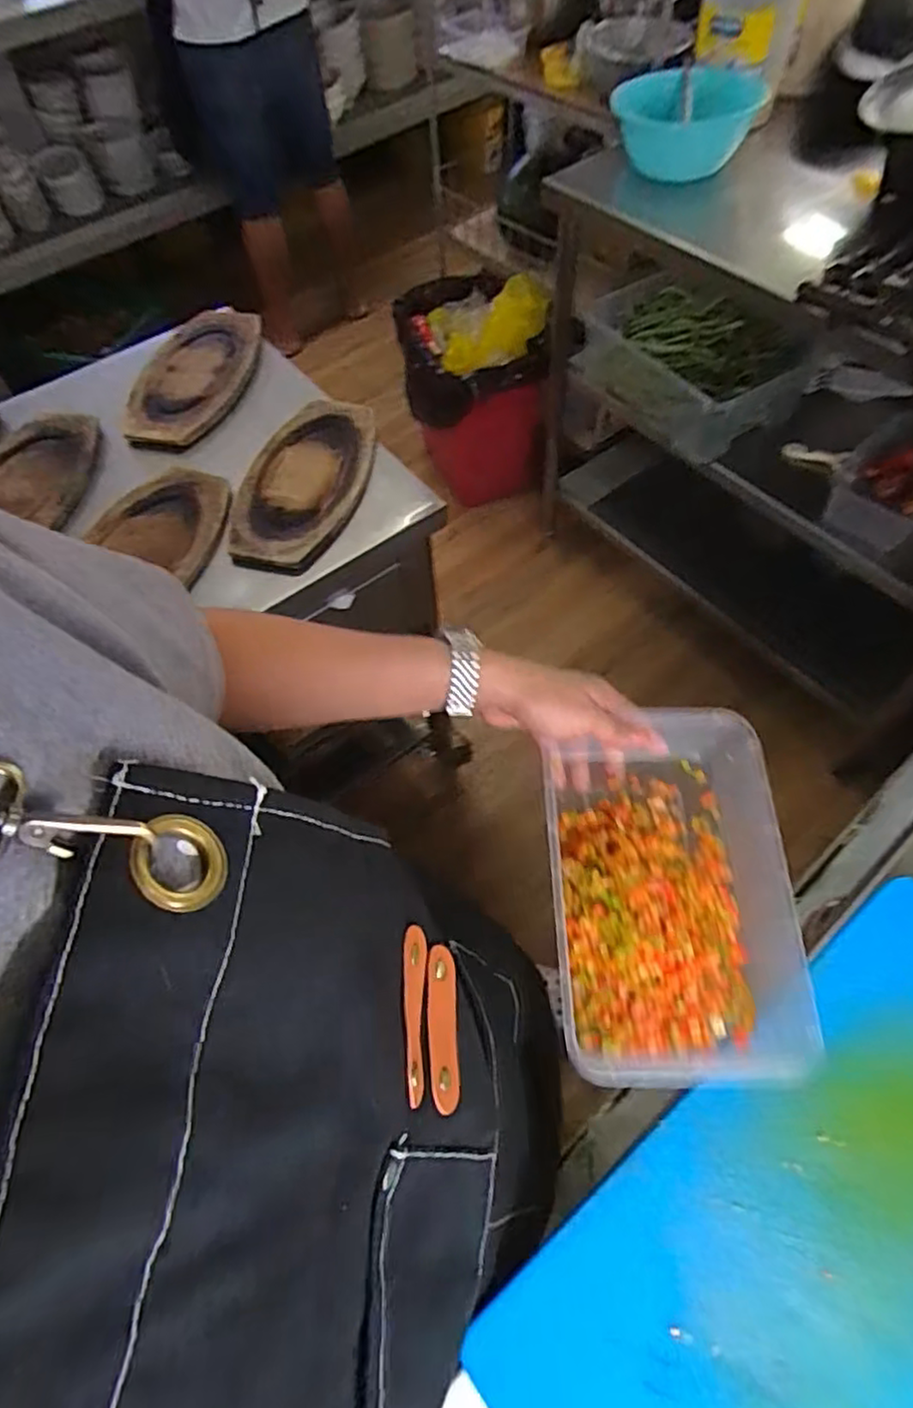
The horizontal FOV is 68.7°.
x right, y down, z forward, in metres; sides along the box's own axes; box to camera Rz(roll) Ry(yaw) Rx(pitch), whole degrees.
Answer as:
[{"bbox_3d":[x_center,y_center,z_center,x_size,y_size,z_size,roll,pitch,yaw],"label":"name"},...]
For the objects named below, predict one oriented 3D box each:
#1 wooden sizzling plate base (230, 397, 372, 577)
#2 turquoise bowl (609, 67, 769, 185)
[{"bbox_3d":[-0.204,-0.297,0.885,0.158,0.018,0.297,10,61,10],"label":"wooden sizzling plate base"},{"bbox_3d":[0.388,-0.998,1.132,0.237,0.114,0.208,17,62,13],"label":"turquoise bowl"}]

